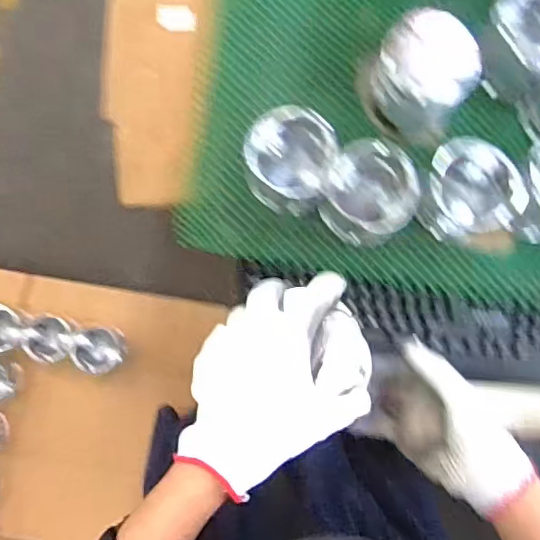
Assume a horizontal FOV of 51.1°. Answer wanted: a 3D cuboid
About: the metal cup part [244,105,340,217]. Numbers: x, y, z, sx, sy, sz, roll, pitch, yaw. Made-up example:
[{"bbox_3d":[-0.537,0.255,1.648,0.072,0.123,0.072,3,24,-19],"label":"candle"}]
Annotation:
[{"bbox_3d":[0.020,-0.118,0.632,0.091,0.102,0.088,0,82,-1],"label":"metal cup part"}]

